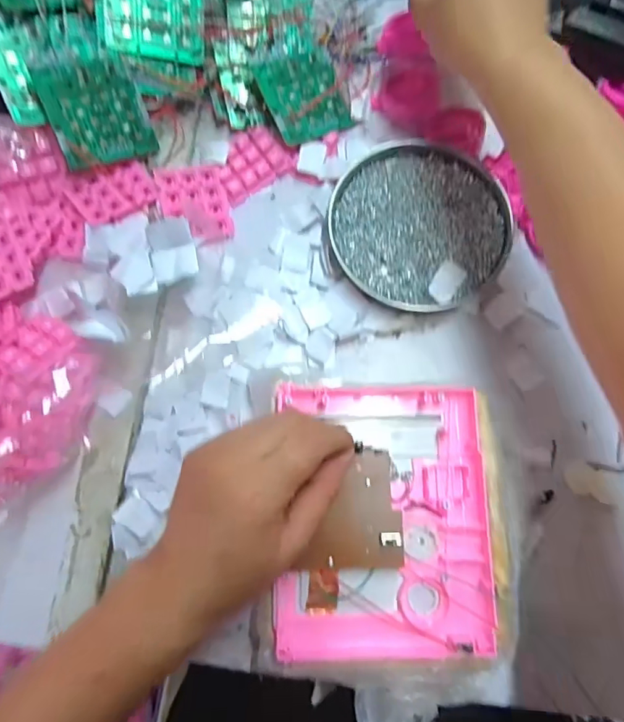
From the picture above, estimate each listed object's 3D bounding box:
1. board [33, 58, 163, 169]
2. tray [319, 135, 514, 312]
[{"bbox_3d":[-0.156,-0.182,0.361,0.071,0.006,0.066,-29,115,-32],"label":"board"},{"bbox_3d":[0.081,-0.103,0.380,0.134,0.018,0.129,0,79,1],"label":"tray"}]

